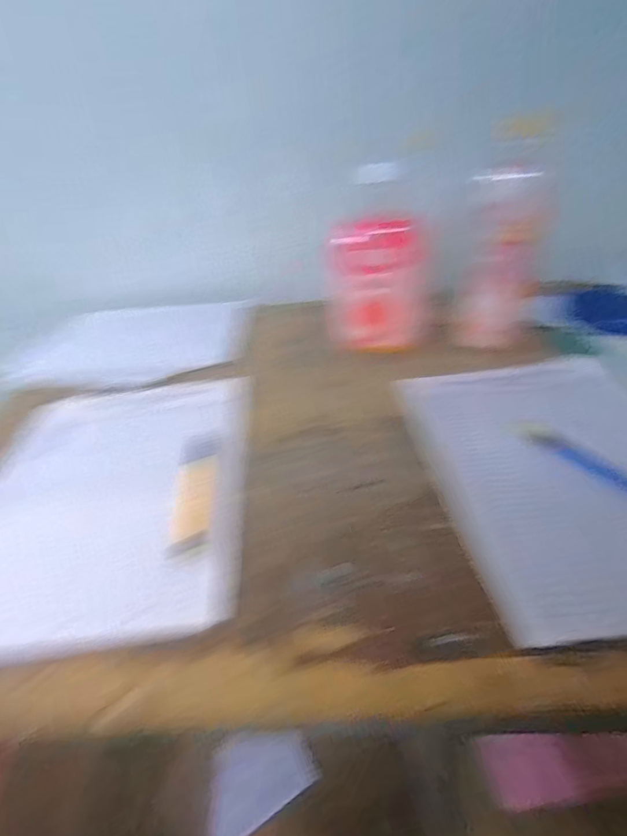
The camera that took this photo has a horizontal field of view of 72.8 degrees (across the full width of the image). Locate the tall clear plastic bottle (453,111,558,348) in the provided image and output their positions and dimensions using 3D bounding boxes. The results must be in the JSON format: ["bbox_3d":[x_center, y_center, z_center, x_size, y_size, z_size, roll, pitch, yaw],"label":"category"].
[{"bbox_3d":[0.206,-0.183,0.458,0.072,0.228,0.053,15,40,28],"label":"tall clear plastic bottle"}]

